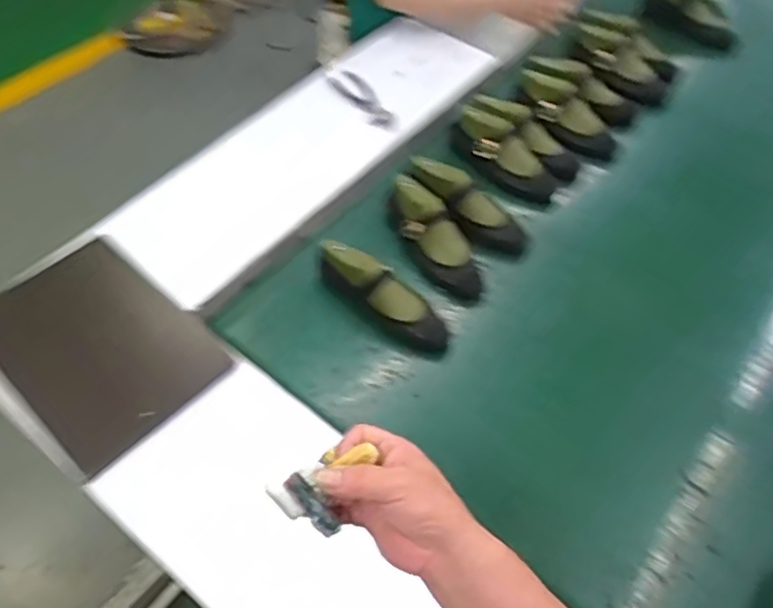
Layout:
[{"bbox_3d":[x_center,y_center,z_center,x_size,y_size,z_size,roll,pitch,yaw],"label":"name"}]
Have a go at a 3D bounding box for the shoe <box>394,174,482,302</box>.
[{"bbox_3d":[0.079,-0.107,1.033,0.079,0.071,0.228,-29,84,-25],"label":"shoe"}]

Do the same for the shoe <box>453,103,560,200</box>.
[{"bbox_3d":[0.210,-0.277,1.146,0.240,0.069,0.087,40,59,23],"label":"shoe"}]

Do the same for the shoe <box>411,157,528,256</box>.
[{"bbox_3d":[0.135,-0.173,1.067,0.247,0.068,0.098,44,59,4],"label":"shoe"}]

